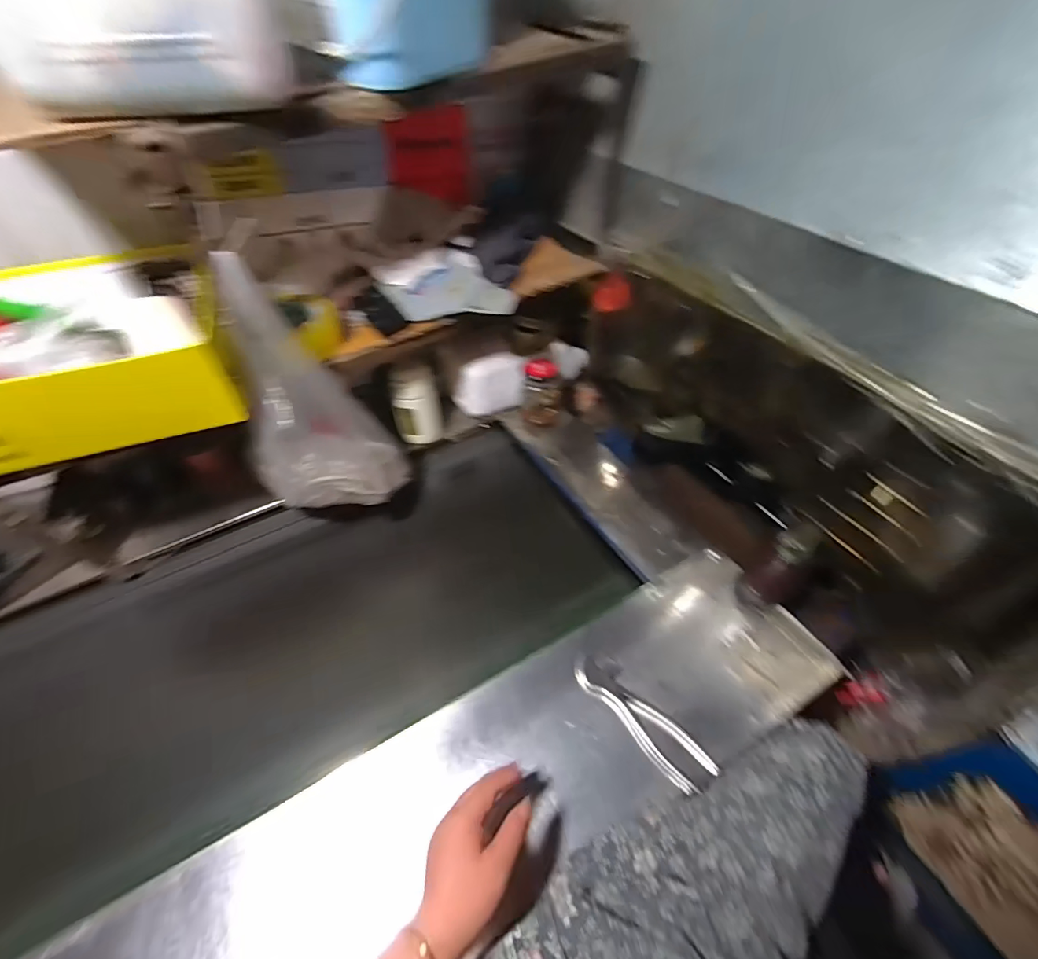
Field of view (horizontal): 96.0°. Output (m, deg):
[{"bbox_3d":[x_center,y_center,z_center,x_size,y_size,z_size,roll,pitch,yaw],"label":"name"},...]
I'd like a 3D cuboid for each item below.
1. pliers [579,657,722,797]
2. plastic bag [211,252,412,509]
[{"bbox_3d":[0.149,0.291,0.574,0.055,0.018,0.186,-36,57,-26],"label":"pliers"},{"bbox_3d":[-0.297,-0.104,0.658,0.179,0.345,0.146,11,50,12],"label":"plastic bag"}]

